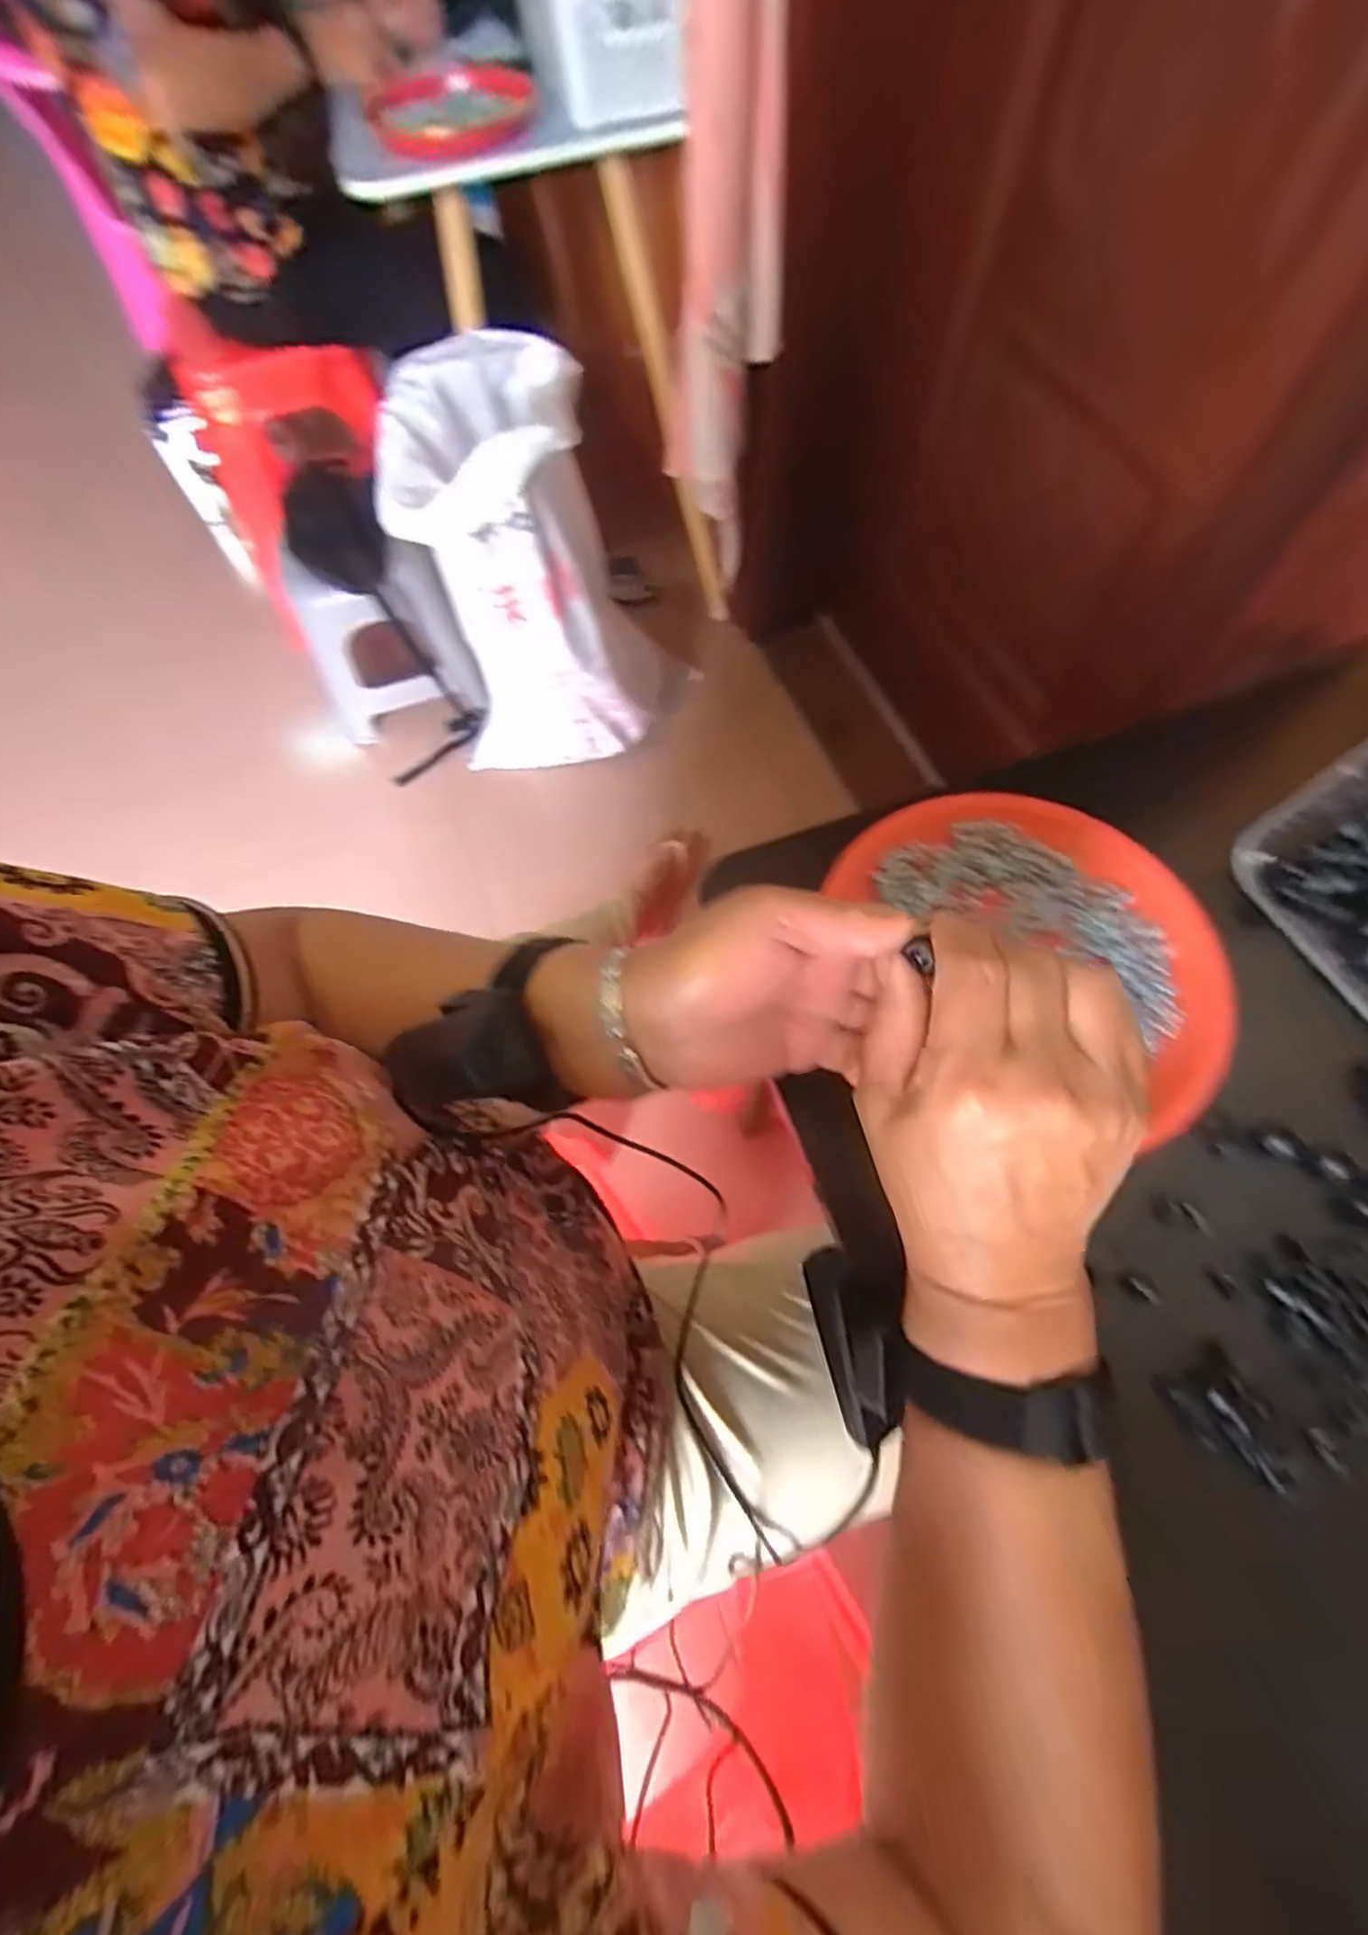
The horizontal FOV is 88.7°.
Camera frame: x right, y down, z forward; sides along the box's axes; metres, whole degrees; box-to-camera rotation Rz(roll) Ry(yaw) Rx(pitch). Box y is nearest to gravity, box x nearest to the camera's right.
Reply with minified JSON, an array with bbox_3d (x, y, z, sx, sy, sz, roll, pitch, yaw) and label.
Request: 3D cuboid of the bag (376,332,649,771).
[{"bbox_3d":[-0.272,-0.607,1.154,0.341,0.571,0.297,-24,68,-7],"label":"bag"}]

